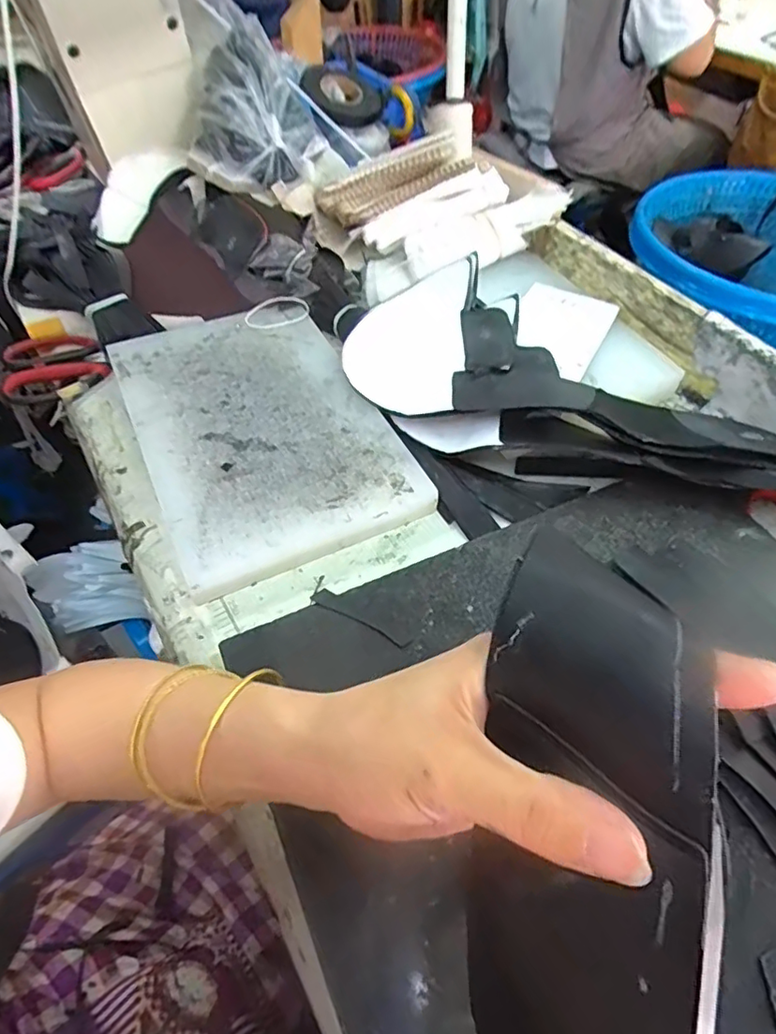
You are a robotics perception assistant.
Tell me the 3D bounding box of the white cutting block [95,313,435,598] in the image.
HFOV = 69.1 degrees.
[{"bbox_3d":[-0.113,-0.084,0.488,0.189,0.021,0.292,-21,55,-17],"label":"white cutting block"}]

